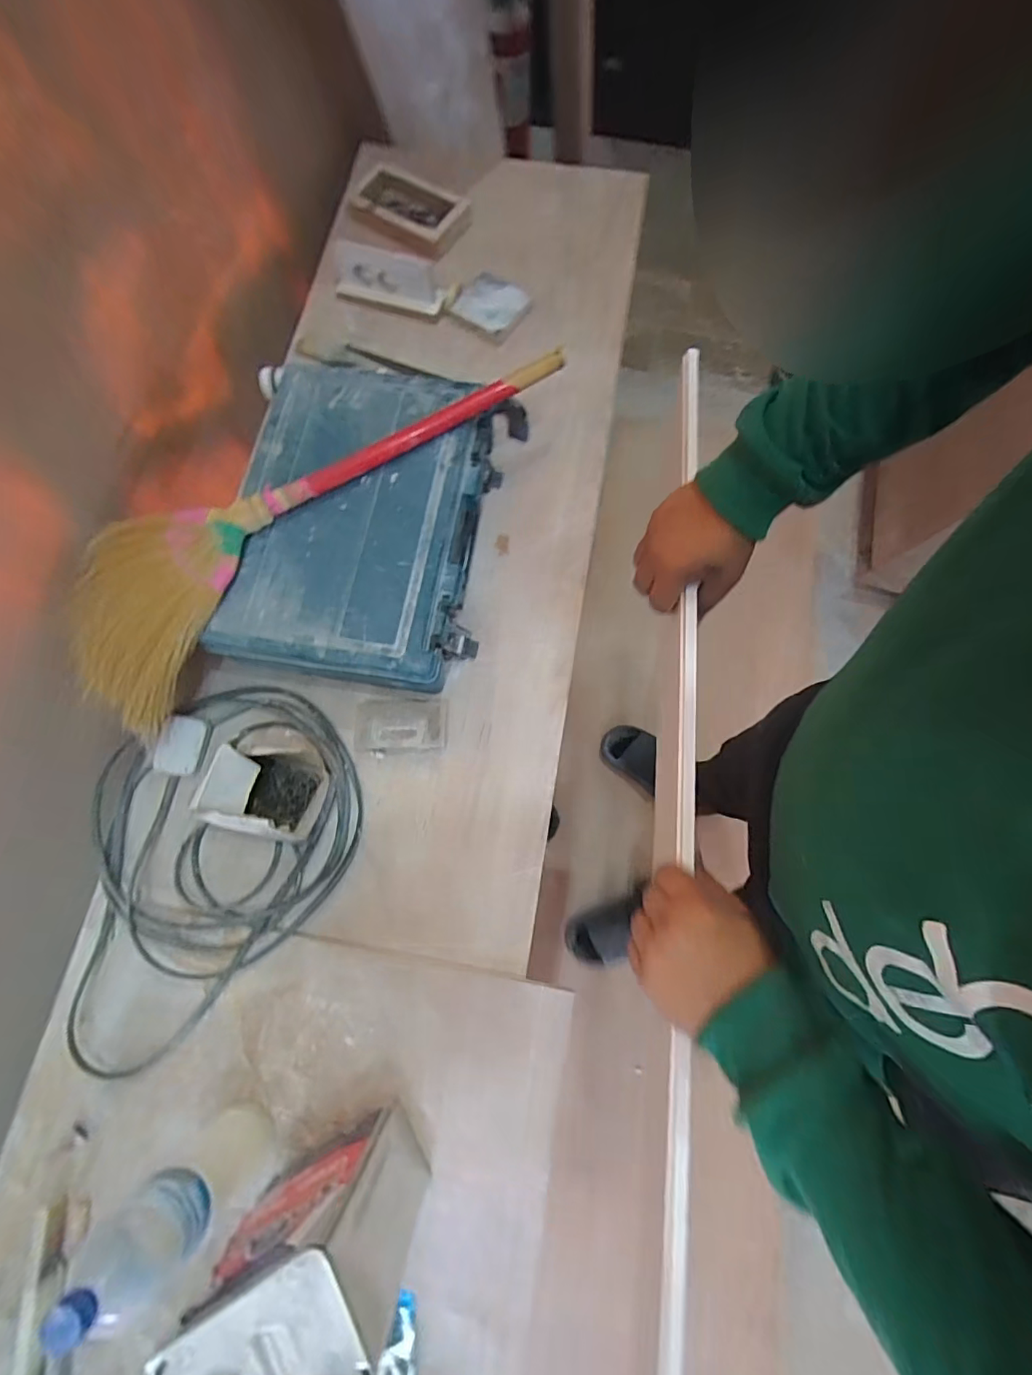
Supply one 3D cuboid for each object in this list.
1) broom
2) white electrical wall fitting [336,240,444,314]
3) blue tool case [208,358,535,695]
[{"bbox_3d":[-0.312,-0.292,0.751,0.270,0.065,0.802,43,80,11],"label":"broom"},{"bbox_3d":[-0.234,-0.757,0.963,0.191,0.018,0.091,10,103,-5],"label":"white electrical wall fitting"},{"bbox_3d":[-0.220,-0.255,0.797,0.368,0.116,0.503,10,75,3],"label":"blue tool case"}]

